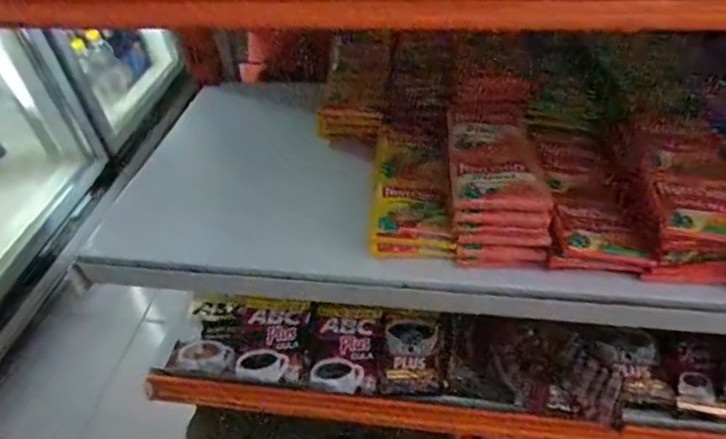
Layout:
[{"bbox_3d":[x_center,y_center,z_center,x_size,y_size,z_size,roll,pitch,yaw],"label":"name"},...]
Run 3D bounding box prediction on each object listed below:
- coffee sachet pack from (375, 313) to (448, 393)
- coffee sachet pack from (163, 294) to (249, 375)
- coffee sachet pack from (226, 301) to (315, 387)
[{"bbox_3d":[0.056,0.155,0.572,0.069,0.028,0.085,3,59,9],"label":"coffee sachet pack"},{"bbox_3d":[-0.180,0.134,0.594,0.075,0.013,0.100,3,43,8],"label":"coffee sachet pack"},{"bbox_3d":[-0.103,0.136,0.571,0.081,0.024,0.093,3,43,8],"label":"coffee sachet pack"}]

